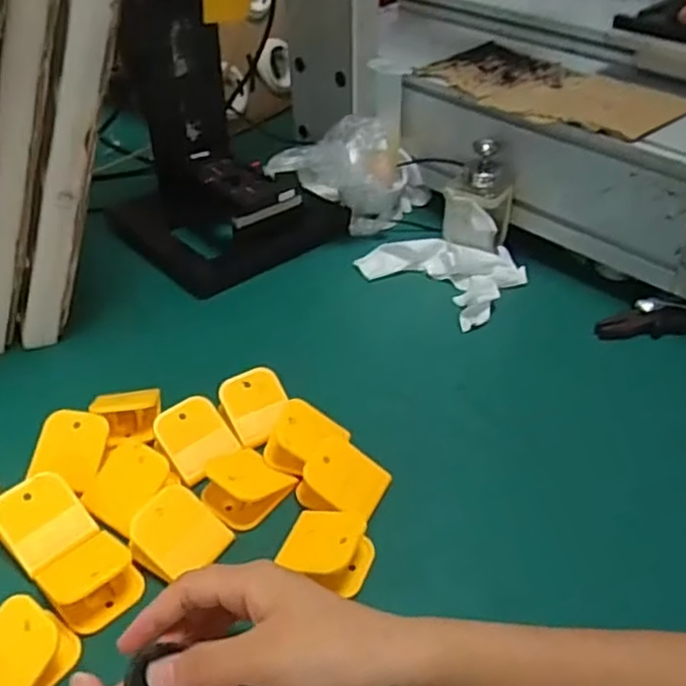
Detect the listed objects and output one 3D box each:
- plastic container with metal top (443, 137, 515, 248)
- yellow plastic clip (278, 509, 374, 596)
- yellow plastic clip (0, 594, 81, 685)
[{"bbox_3d":[0.135,-0.144,0.677,0.065,0.105,0.058,14,42,15],"label":"plastic container with metal top"},{"bbox_3d":[-0.009,0.127,0.428,0.054,0.025,0.045,16,43,17],"label":"yellow plastic clip"},{"bbox_3d":[-0.178,0.171,0.369,0.050,0.026,0.055,27,47,27],"label":"yellow plastic clip"}]

